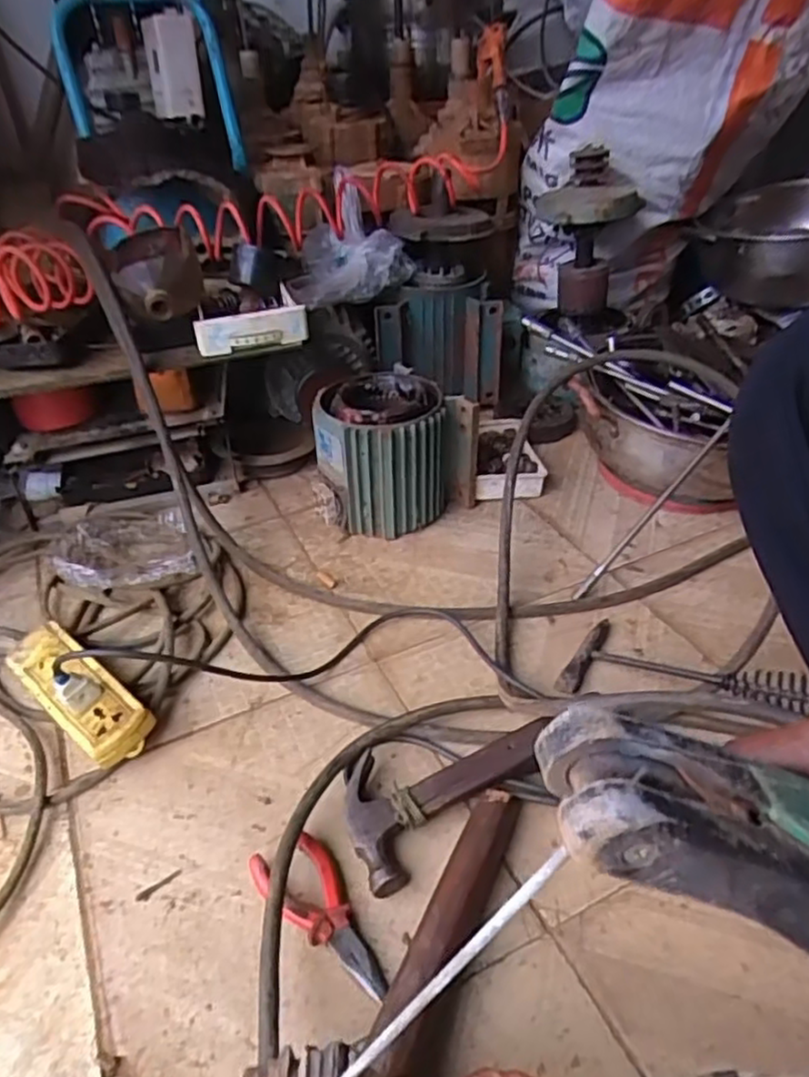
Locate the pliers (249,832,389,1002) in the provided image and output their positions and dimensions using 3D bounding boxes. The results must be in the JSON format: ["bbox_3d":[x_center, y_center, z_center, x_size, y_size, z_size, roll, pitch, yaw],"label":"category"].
[{"bbox_3d":[-0.061,0.273,0.500,0.056,0.019,0.128,-21,41,-24],"label":"pliers"}]

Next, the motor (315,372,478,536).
[{"bbox_3d":[-0.021,-0.102,0.876,0.176,0.162,0.132,-25,43,-28],"label":"motor"}]

